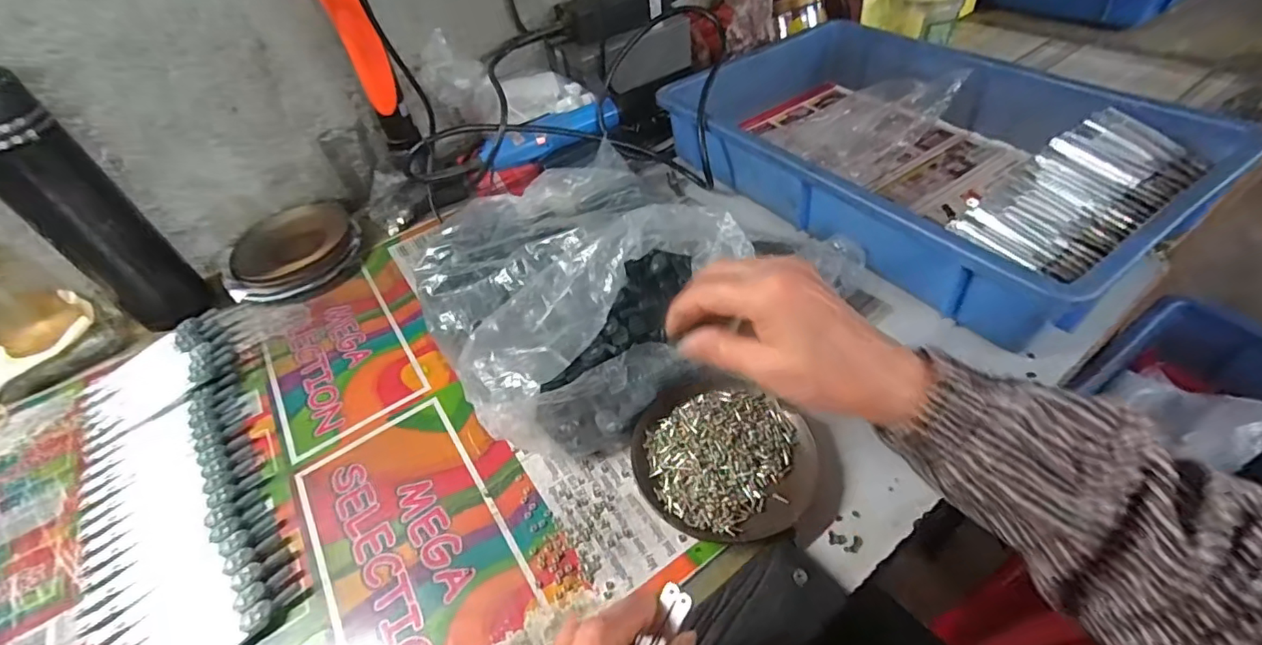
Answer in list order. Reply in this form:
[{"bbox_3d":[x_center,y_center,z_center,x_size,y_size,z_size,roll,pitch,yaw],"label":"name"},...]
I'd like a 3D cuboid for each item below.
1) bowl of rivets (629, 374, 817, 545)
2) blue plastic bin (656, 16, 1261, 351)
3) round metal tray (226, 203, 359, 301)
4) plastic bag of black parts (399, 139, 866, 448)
[{"bbox_3d":[0.060,0.086,0.351,0.112,0.021,0.116,-3,46,4],"label":"bowl of rivets"},{"bbox_3d":[0.265,-0.174,0.532,0.309,0.079,0.433,-30,49,-19],"label":"blue plastic bin"},{"bbox_3d":[-0.359,-0.077,0.571,0.130,0.033,0.130,-3,46,4],"label":"round metal tray"},{"bbox_3d":[-0.031,-0.047,0.452,0.274,0.081,0.270,-31,50,-21],"label":"plastic bag of black parts"}]

